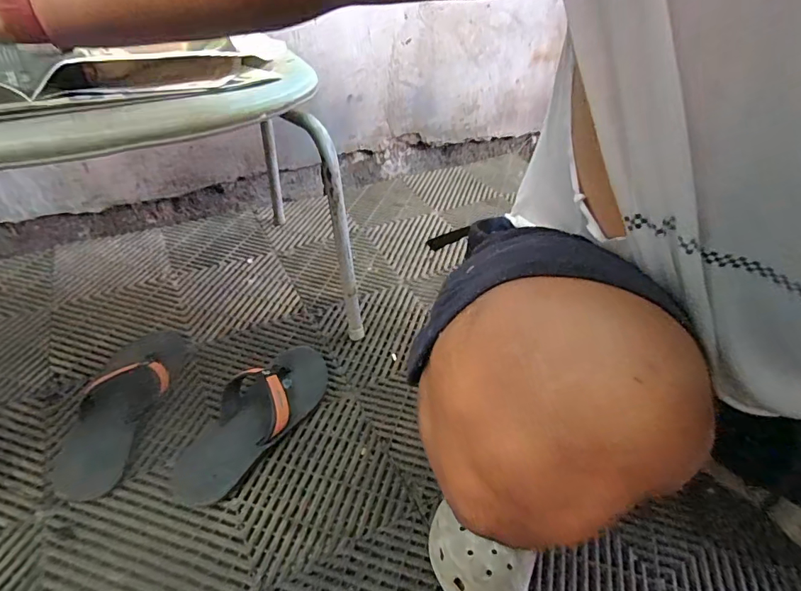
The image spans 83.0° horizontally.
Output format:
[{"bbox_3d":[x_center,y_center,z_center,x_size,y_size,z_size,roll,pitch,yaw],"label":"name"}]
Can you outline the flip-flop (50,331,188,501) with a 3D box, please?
[{"bbox_3d":[-0.404,0.144,0.657,0.119,0.049,0.292,2,41,-3],"label":"flip-flop"}]

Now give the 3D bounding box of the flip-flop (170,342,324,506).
[{"bbox_3d":[-0.204,0.166,0.647,0.116,0.050,0.273,27,46,25],"label":"flip-flop"}]

